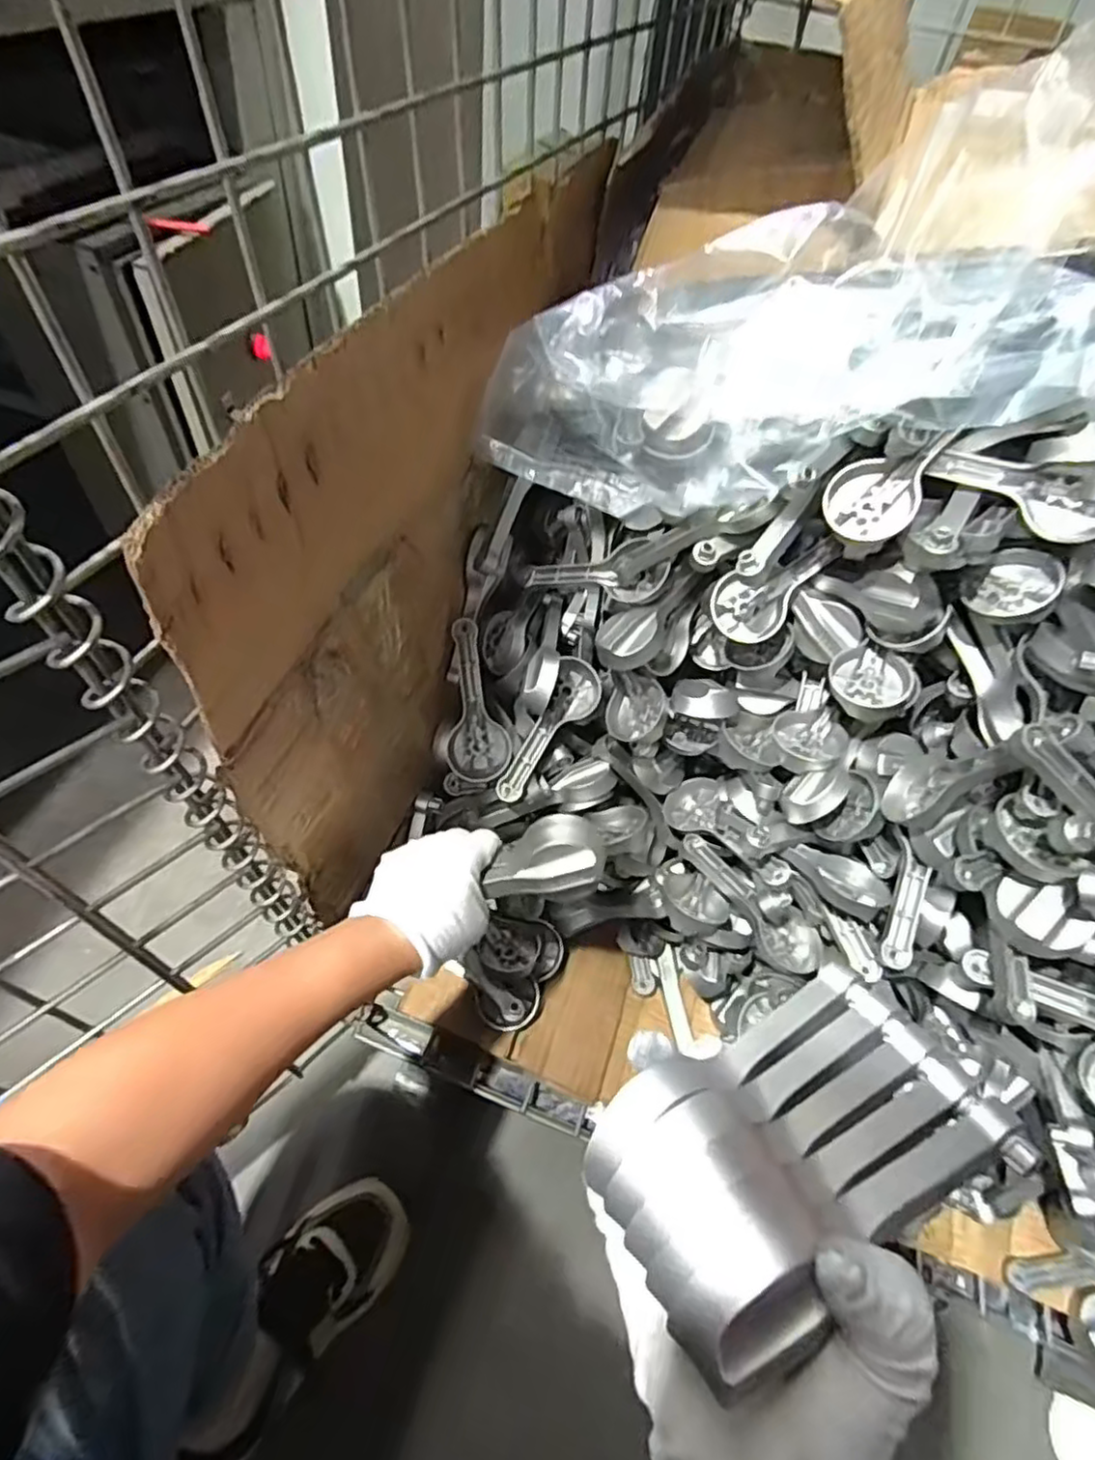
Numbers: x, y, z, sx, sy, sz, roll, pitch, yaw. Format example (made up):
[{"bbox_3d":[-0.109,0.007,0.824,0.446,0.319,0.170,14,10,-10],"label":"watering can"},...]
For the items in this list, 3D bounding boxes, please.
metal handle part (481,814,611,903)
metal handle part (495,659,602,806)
[{"bbox_3d":[0.002,0.086,0.459,0.079,0.034,0.058,-9,56,27],"label":"metal handle part"},{"bbox_3d":[0.002,0.000,0.585,0.044,0.023,0.142,26,67,14],"label":"metal handle part"}]

